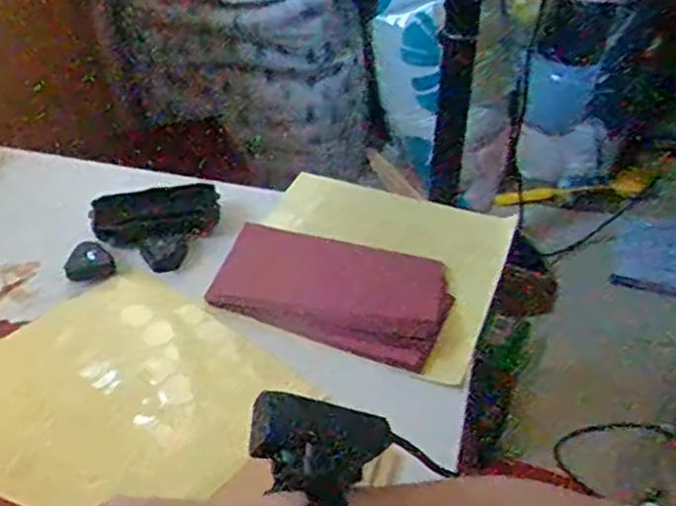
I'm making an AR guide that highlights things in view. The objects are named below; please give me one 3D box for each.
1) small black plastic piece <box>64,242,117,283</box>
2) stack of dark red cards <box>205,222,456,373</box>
[{"bbox_3d":[-0.208,0.009,0.607,0.039,0.013,0.037,-16,42,-19],"label":"small black plastic piece"},{"bbox_3d":[-0.003,0.027,0.594,0.190,0.023,0.107,14,41,18],"label":"stack of dark red cards"}]

